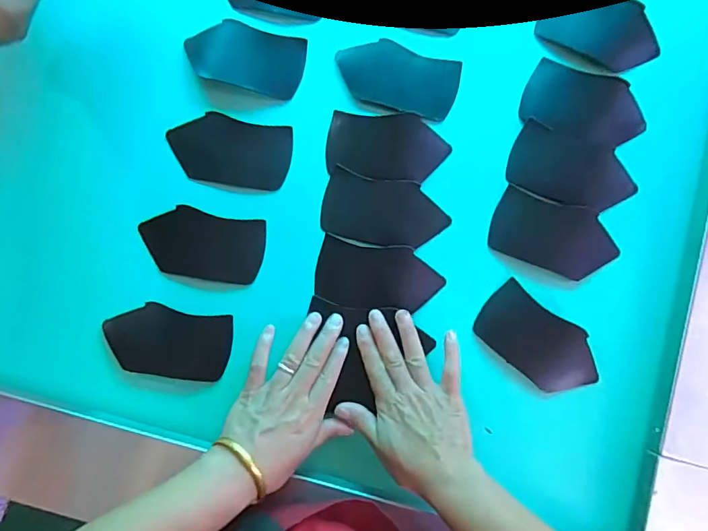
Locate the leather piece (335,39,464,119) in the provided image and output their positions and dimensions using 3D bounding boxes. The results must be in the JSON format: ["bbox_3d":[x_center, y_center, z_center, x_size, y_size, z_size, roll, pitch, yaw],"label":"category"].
[{"bbox_3d":[0.047,-0.204,0.498,0.129,0.007,0.071,19,83,3],"label":"leather piece"}]

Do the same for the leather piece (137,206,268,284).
[{"bbox_3d":[-0.159,-0.022,0.480,0.128,0.015,0.069,11,85,3],"label":"leather piece"}]

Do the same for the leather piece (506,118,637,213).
[{"bbox_3d":[0.228,-0.097,0.480,0.126,0.015,0.073,22,86,4],"label":"leather piece"}]

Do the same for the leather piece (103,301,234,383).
[{"bbox_3d":[-0.192,0.080,0.477,0.128,0.005,0.073,9,93,3],"label":"leather piece"}]

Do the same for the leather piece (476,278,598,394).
[{"bbox_3d":[0.188,0.078,0.465,0.126,0.010,0.066,39,87,5],"label":"leather piece"}]

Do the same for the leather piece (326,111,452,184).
[{"bbox_3d":[0.035,-0.124,0.484,0.124,0.017,0.067,6,85,3],"label":"leather piece"}]

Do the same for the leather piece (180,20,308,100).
[{"bbox_3d":[-0.117,-0.226,0.500,0.125,0.004,0.066,15,92,0],"label":"leather piece"}]

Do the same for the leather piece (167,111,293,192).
[{"bbox_3d":[-0.131,-0.121,0.487,0.126,0.005,0.070,11,90,0],"label":"leather piece"}]

